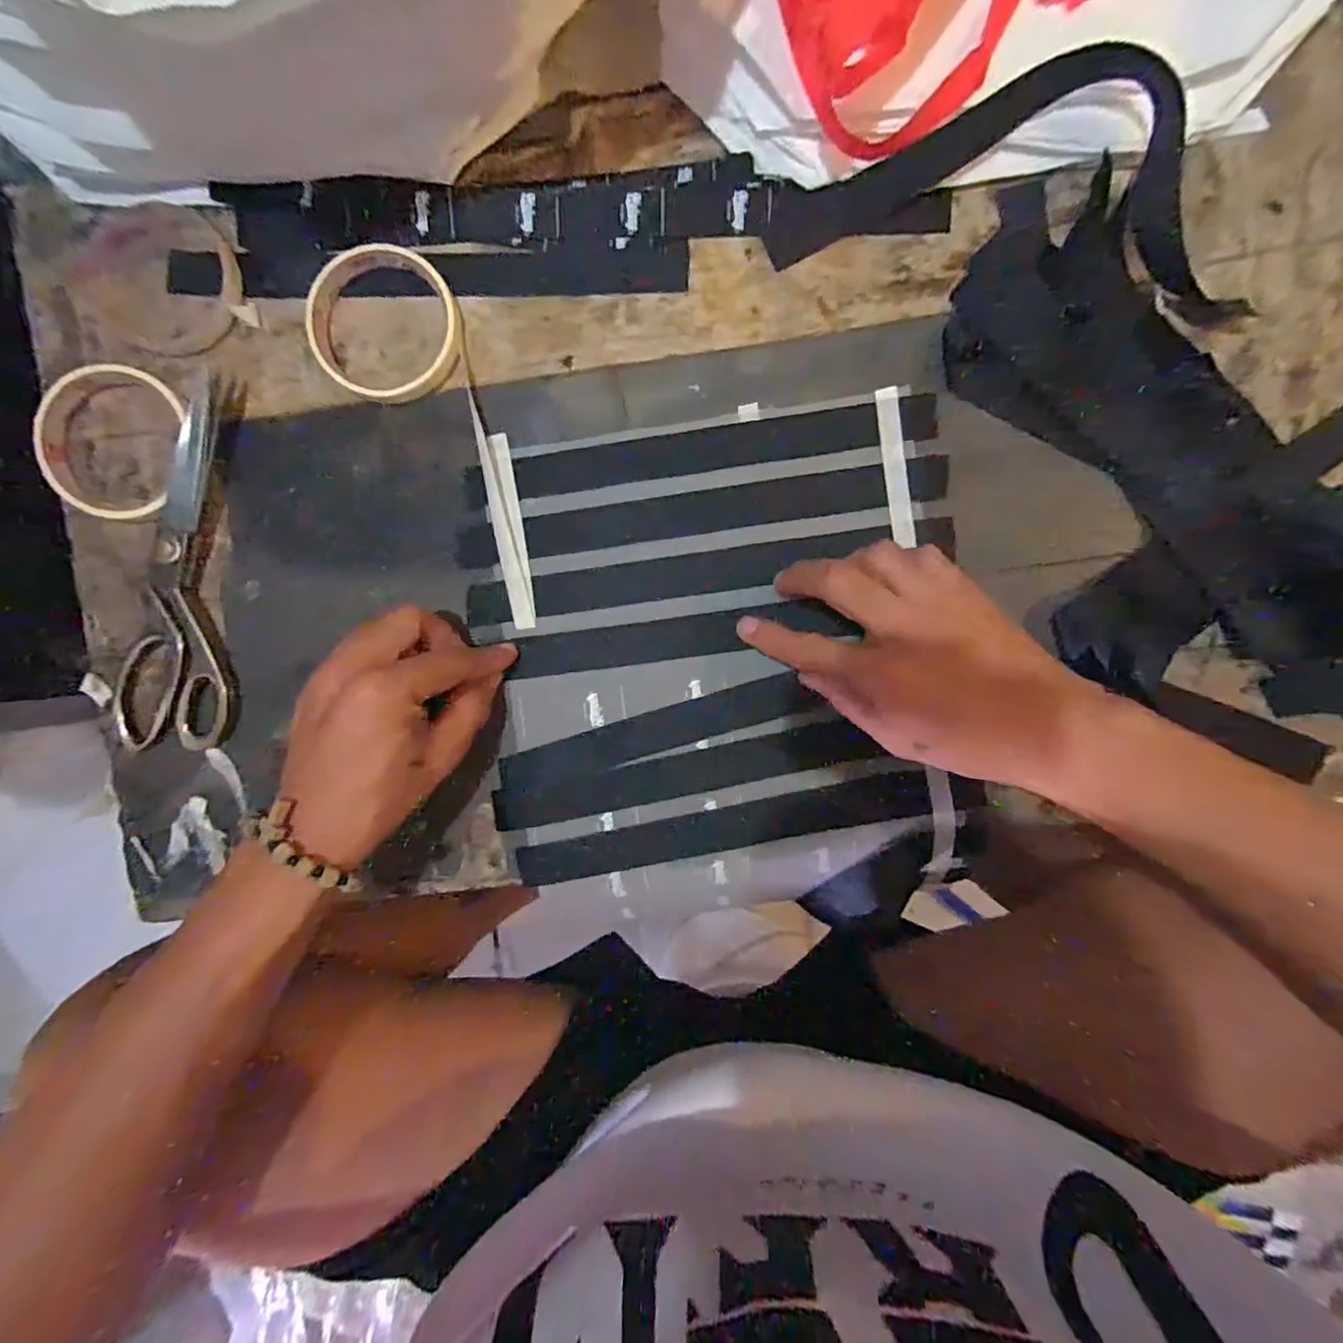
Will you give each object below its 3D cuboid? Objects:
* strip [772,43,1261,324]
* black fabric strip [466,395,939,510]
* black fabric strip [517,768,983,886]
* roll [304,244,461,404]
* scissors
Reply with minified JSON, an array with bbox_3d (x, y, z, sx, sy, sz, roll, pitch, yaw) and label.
[{"bbox_3d":[0.190,-0.268,0.323,0.262,0.024,0.107,12,109,7],"label":"strip"},{"bbox_3d":[0.016,-0.132,0.359,0.278,0.011,0.026,-7,91,3],"label":"black fabric strip"},{"bbox_3d":[0.043,0.094,0.353,0.273,0.004,0.026,-12,91,3],"label":"black fabric strip"},{"bbox_3d":[-0.170,-0.204,0.351,0.088,0.015,0.085,0,91,2],"label":"roll"},{"bbox_3d":[-0.306,-0.062,0.359,0.073,0.013,0.217,-1,91,2],"label":"scissors"}]

